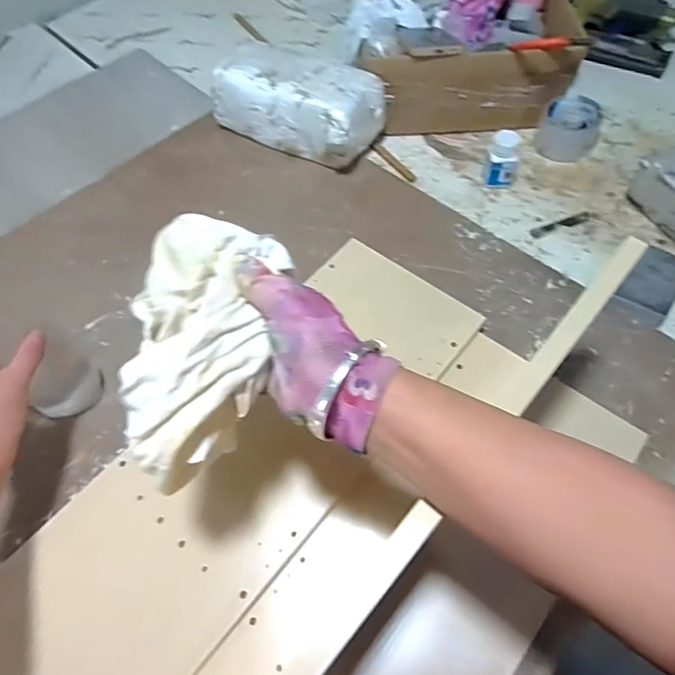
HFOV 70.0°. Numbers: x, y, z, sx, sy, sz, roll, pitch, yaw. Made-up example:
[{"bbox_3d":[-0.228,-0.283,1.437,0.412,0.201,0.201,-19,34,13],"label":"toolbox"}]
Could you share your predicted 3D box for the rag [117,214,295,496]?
[{"bbox_3d":[-0.088,0.001,0.299,0.092,0.051,0.167,2,68,3],"label":"rag"}]

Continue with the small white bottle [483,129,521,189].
[{"bbox_3d":[0.236,-0.251,0.685,0.047,0.072,0.038,17,62,13],"label":"small white bottle"}]

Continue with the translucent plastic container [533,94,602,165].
[{"bbox_3d":[0.347,-0.314,0.724,0.086,0.056,0.076,18,62,14],"label":"translucent plastic container"}]

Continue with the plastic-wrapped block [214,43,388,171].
[{"bbox_3d":[-0.058,-0.350,0.725,0.236,0.111,0.120,27,65,18],"label":"plastic-wrapped block"}]

